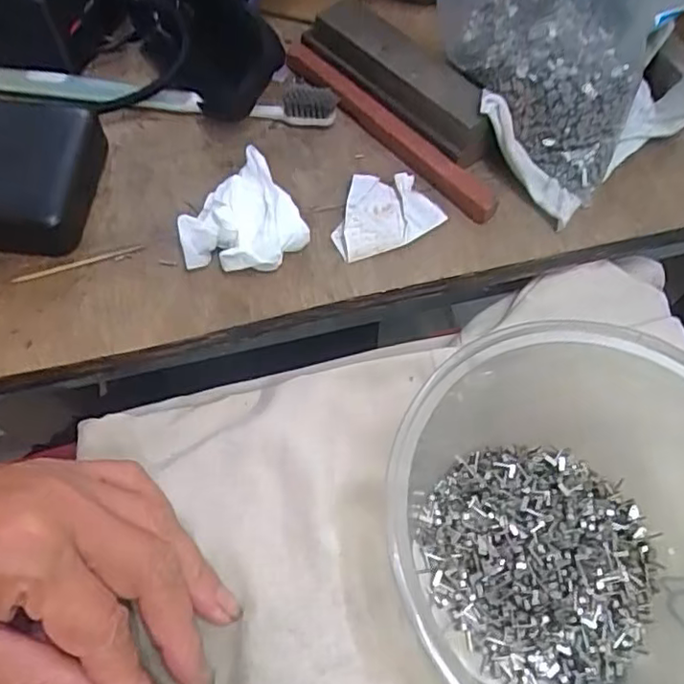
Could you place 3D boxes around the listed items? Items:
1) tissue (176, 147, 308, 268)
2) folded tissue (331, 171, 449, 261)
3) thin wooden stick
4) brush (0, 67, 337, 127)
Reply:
[{"bbox_3d":[-0.044,-0.051,0.276,0.045,0.030,0.050,36,66,16],"label":"tissue"},{"bbox_3d":[0.019,-0.062,0.294,0.051,0.009,0.038,-18,64,-12],"label":"folded tissue"},{"bbox_3d":[-0.119,-0.036,0.280,0.058,0.004,0.004,-16,64,-11],"label":"thin wooden stick"},{"bbox_3d":[-0.093,-0.127,0.318,0.178,0.015,0.016,4,62,-1],"label":"brush"}]

